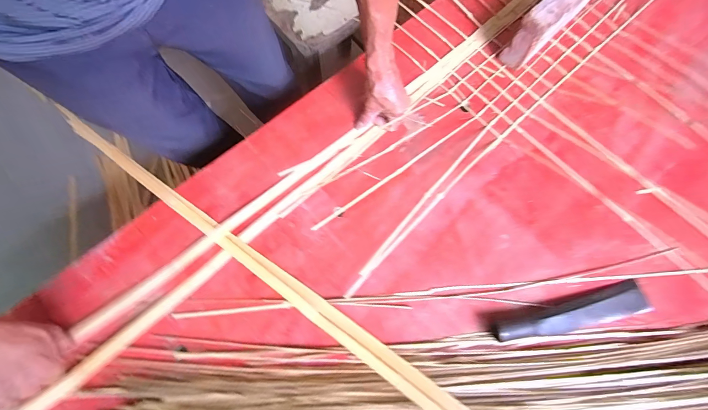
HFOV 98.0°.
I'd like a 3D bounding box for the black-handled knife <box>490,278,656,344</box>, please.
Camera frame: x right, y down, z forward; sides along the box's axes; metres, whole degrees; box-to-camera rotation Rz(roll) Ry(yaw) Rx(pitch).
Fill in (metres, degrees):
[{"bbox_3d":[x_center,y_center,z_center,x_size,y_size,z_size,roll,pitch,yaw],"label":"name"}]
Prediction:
[{"bbox_3d":[0.351,0.175,0.490,0.259,0.031,0.048,-13,74,-5],"label":"black-handled knife"}]

